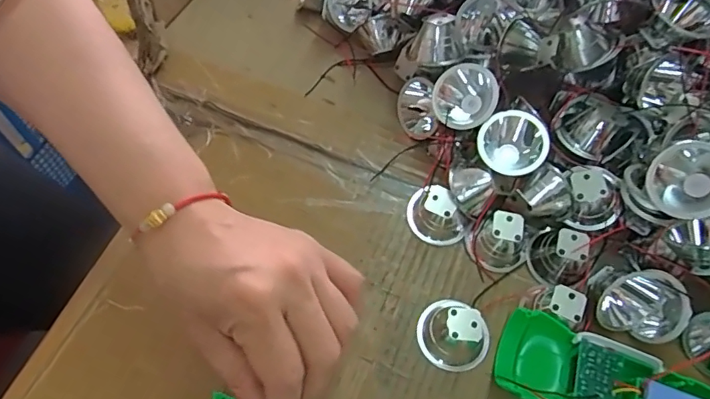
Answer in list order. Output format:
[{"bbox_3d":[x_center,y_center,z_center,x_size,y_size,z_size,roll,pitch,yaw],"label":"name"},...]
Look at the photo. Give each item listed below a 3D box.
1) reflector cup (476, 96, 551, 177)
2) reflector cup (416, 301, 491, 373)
[{"bbox_3d":[0.105,-0.037,0.332,0.042,0.023,0.044,-2,84,21],"label":"reflector cup"},{"bbox_3d":[0.059,0.079,0.304,0.043,0.024,0.039,34,65,20],"label":"reflector cup"}]

